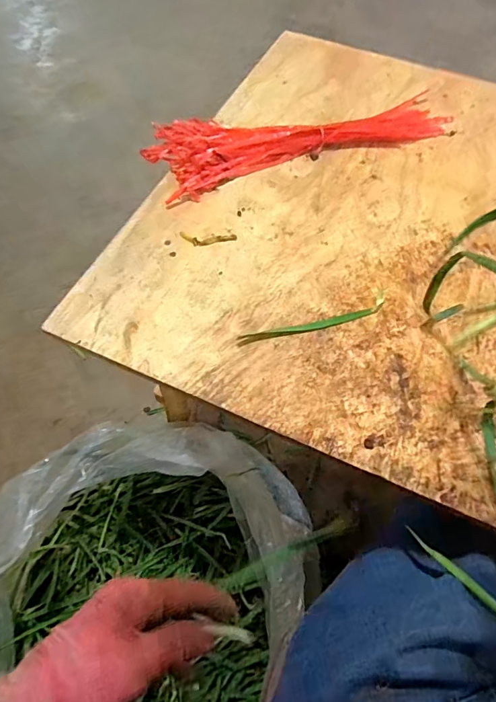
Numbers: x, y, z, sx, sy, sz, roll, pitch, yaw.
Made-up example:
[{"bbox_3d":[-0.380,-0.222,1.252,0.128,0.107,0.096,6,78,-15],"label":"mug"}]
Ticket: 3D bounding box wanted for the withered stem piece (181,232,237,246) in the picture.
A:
[{"bbox_3d":[-0.042,-0.118,0.457,0.059,0.004,0.017,2,61,-1],"label":"withered stem piece"}]

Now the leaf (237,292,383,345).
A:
[{"bbox_3d":[0.064,-0.027,0.410,0.148,0.004,0.018,-18,64,-11],"label":"leaf"}]

